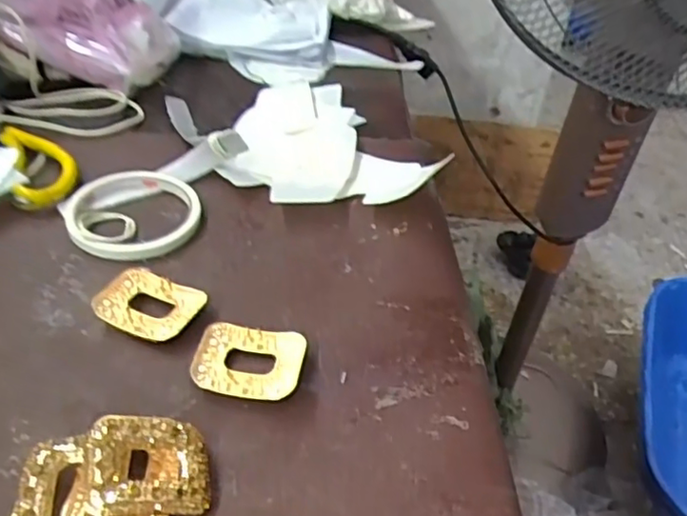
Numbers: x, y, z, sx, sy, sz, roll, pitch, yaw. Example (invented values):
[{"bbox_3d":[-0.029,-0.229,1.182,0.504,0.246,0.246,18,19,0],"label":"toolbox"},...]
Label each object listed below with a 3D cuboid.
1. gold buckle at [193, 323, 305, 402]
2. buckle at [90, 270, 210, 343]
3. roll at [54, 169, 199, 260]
[{"bbox_3d":[-0.053,0.058,0.356,0.060,0.010,0.044,8,40,2],"label":"gold buckle"},{"bbox_3d":[-0.120,0.028,0.389,0.062,0.007,0.045,15,41,11],"label":"buckle"},{"bbox_3d":[-0.151,-0.034,0.456,0.089,0.010,0.092,4,40,-3],"label":"roll"}]

